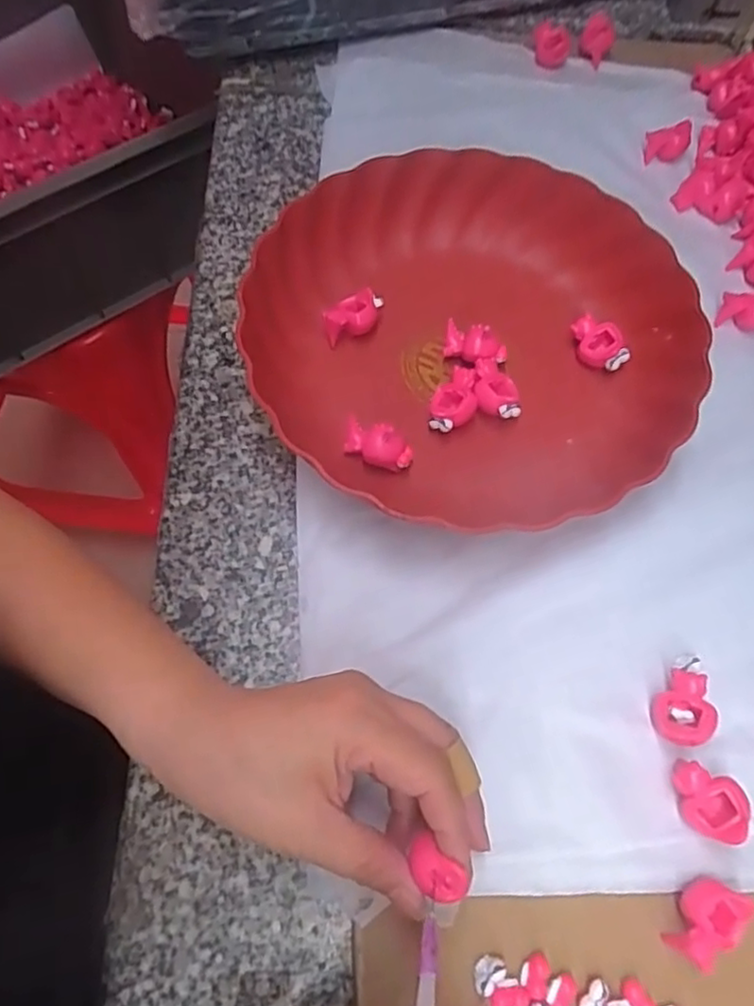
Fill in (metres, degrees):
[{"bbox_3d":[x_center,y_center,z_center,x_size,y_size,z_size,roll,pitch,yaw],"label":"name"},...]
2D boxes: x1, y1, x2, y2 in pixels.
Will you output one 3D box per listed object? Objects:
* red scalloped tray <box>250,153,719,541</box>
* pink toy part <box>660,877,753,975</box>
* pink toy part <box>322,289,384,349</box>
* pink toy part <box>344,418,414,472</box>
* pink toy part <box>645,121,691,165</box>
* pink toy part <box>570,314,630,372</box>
[{"bbox_3d":[0.059,-0.099,0.371,0.244,0.042,0.232,34,68,12],"label":"red scalloped tray"},{"bbox_3d":[0.135,0.170,0.268,0.035,0.018,0.025,-25,69,-13],"label":"pink toy part"},{"bbox_3d":[-0.014,-0.109,0.386,0.036,0.020,0.020,-17,67,-10],"label":"pink toy part"},{"bbox_3d":[0.001,-0.029,0.349,0.036,0.021,0.018,17,66,5],"label":"pink toy part"},{"bbox_3d":[0.208,-0.256,0.466,0.039,0.020,0.013,-21,68,-12],"label":"pink toy part"},{"bbox_3d":[0.130,-0.092,0.384,0.035,0.021,0.020,35,68,13],"label":"pink toy part"}]

